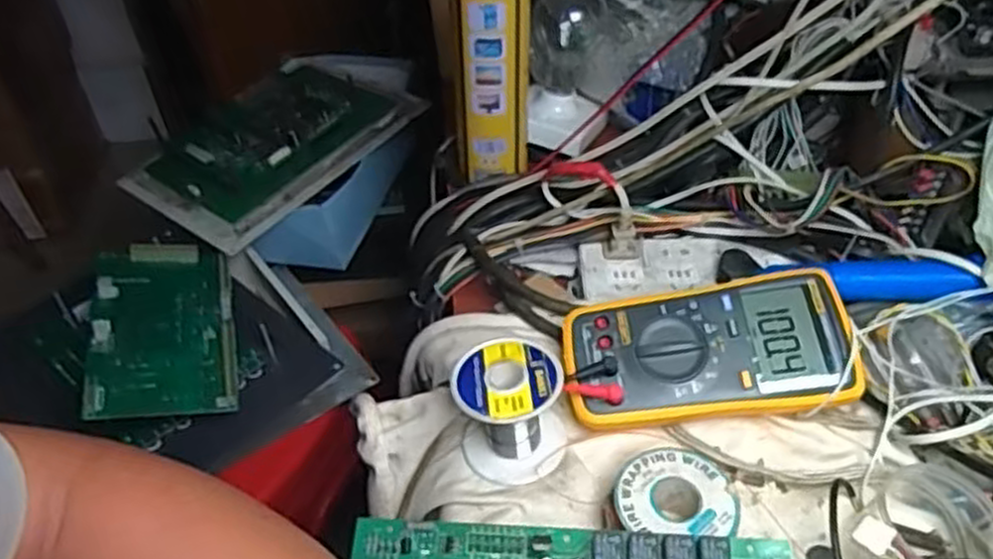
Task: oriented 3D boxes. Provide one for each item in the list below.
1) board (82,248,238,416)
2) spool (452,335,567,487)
[{"bbox_3d":[-0.302,0.043,0.716,0.117,0.015,0.198,-1,47,-22],"label":"board"},{"bbox_3d":[0.009,0.079,0.484,0.063,0.064,0.061,-1,44,1],"label":"spool"}]

